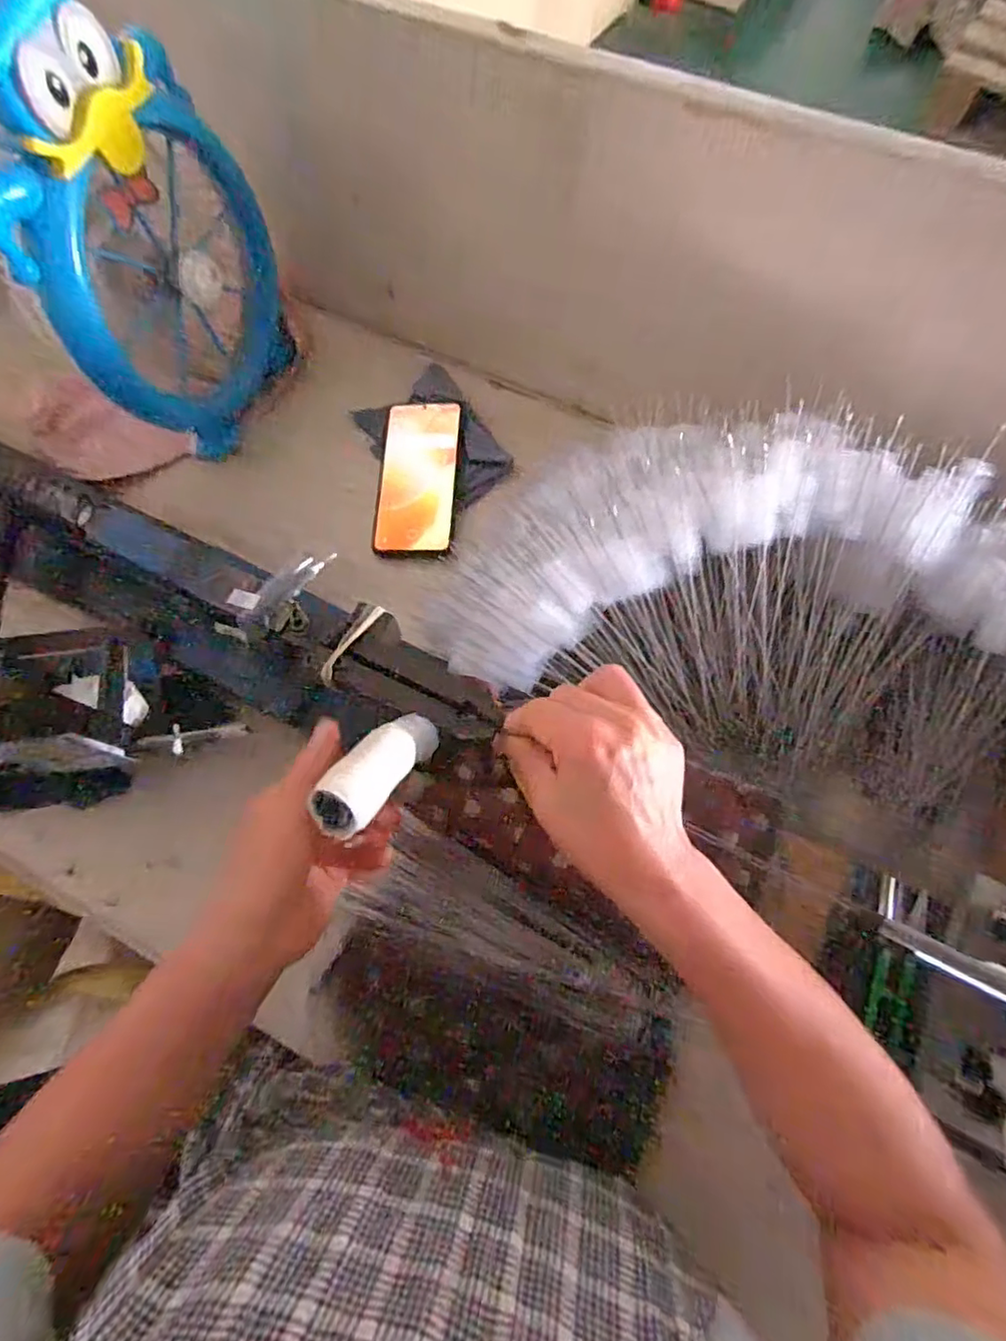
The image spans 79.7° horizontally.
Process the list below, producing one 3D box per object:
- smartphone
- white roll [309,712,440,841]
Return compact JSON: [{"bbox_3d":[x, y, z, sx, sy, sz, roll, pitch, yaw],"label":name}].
[{"bbox_3d":[-0.080,-0.186,0.573,0.071,0.013,0.158,3,80,2],"label":"smartphone"},{"bbox_3d":[-0.055,0.043,0.276,0.024,0.094,0.019,26,114,8],"label":"white roll"}]

